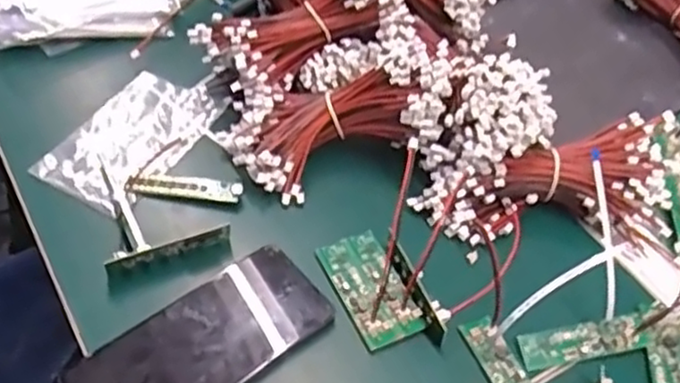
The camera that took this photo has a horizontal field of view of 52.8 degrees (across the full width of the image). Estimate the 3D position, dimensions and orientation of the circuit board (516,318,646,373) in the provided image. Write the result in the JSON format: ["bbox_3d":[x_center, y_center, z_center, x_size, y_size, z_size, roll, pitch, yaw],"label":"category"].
[{"bbox_3d":[0.157,0.097,0.443,0.084,0.008,0.023,-9,51,-13],"label":"circuit board"}]

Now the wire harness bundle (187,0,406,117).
[{"bbox_3d":[-0.021,-0.140,0.544,0.181,0.070,0.075,-37,60,-12],"label":"wire harness bundle"}]

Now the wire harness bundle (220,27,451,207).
[{"bbox_3d":[-0.002,-0.059,0.516,0.168,0.040,0.094,-26,54,-3],"label":"wire harness bundle"}]

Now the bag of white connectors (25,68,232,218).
[{"bbox_3d":[-0.153,-0.049,0.532,0.077,0.014,0.153,26,52,16],"label":"bag of white connectors"}]

